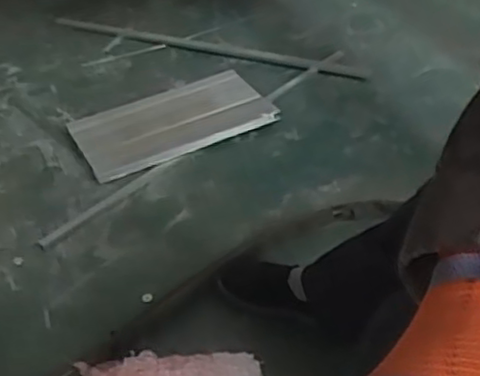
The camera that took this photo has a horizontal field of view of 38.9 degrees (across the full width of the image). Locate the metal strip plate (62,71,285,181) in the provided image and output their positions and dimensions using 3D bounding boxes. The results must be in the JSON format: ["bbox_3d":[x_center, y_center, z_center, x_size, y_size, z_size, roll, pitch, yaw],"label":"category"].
[{"bbox_3d":[-0.157,-0.157,1.589,0.439,0.020,0.250,-22,47,-16],"label":"metal strip plate"}]

